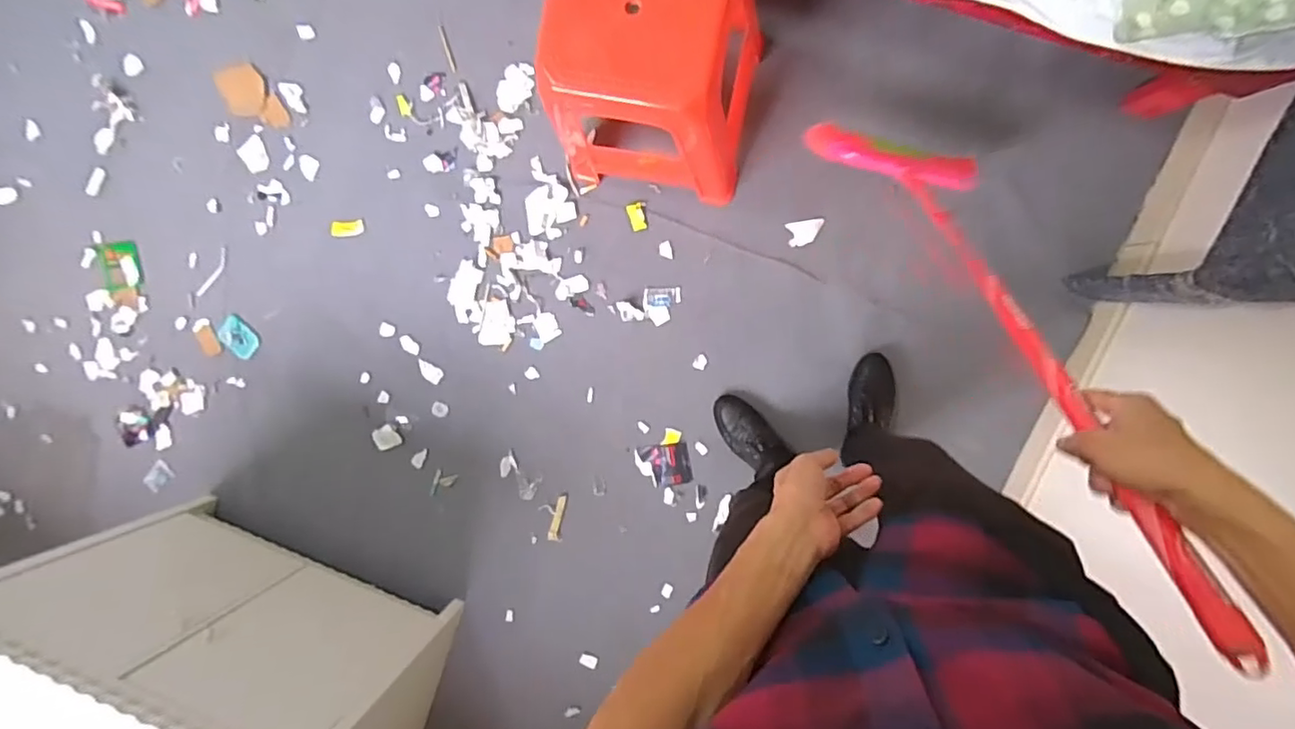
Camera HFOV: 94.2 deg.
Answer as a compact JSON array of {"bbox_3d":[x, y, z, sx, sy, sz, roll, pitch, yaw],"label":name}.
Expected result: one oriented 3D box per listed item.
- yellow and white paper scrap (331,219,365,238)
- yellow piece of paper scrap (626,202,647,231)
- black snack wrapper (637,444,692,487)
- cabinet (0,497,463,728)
[{"bbox_3d":[-0.736,-0.331,1.473,0.092,0.013,0.039,-6,97,7],"label":"yellow and white paper scrap"},{"bbox_3d":[-0.024,-0.334,1.359,0.035,0.004,0.060,-14,96,8],"label":"yellow piece of paper scrap"},{"bbox_3d":[0.045,0.239,1.431,0.115,0.010,0.103,-11,96,8],"label":"black snack wrapper"},{"bbox_3d":[-0.990,0.796,1.282,0.843,0.587,0.663,19,99,6],"label":"cabinet"}]

